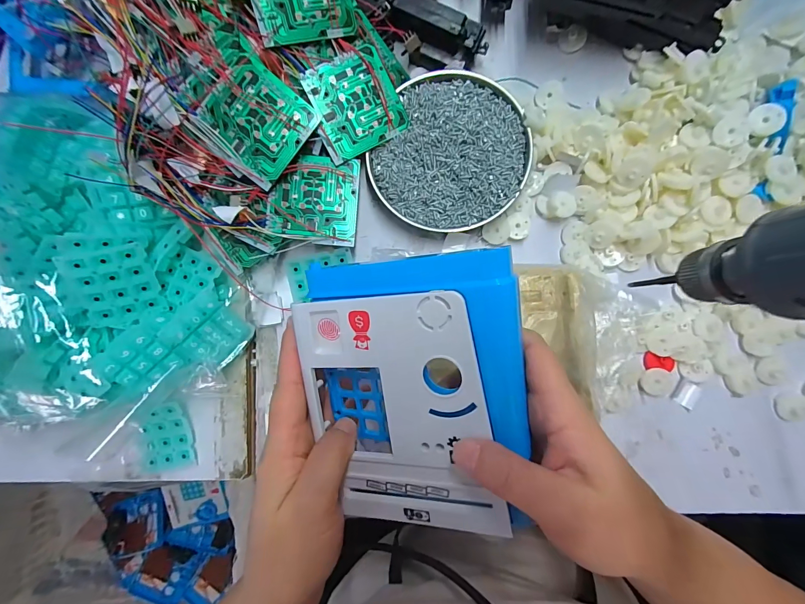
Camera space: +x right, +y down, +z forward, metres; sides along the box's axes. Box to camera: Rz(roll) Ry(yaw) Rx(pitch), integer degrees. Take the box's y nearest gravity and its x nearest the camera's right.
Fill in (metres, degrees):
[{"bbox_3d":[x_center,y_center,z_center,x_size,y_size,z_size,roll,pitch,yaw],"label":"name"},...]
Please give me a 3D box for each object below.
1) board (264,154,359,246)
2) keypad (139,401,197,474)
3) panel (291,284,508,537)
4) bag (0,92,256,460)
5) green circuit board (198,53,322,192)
[{"bbox_3d":[-0.073,-0.085,0.291,0.070,0.004,0.071,4,87,-5],"label":"board"},{"bbox_3d":[-0.203,0.116,0.299,0.044,0.014,0.056,-11,91,2],"label":"keypad"},{"bbox_3d":[-0.005,0.065,0.204,0.108,0.009,0.139,-5,99,21],"label":"panel"},{"bbox_3d":[-0.266,-0.017,0.274,0.203,0.063,0.246,-38,85,1],"label":"bag"},{"bbox_3d":[-0.112,-0.138,0.272,0.067,0.004,0.072,36,93,-15],"label":"green circuit board"}]

